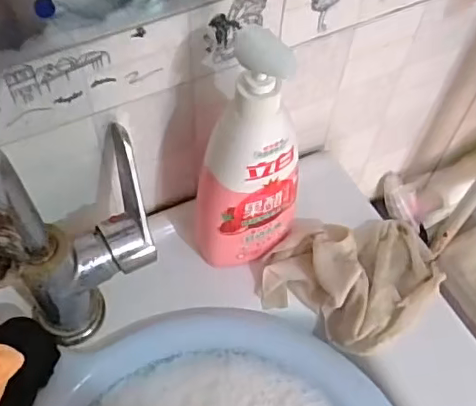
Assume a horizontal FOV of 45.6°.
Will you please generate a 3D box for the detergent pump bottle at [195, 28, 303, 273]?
[{"bbox_3d":[0.009,-0.040,0.418,0.080,0.223,0.060,-15,53,-13],"label":"detergent pump bottle"}]

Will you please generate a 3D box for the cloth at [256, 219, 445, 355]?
[{"bbox_3d":[0.102,0.064,0.486,0.160,0.048,0.115,-11,58,-11],"label":"cloth"}]

